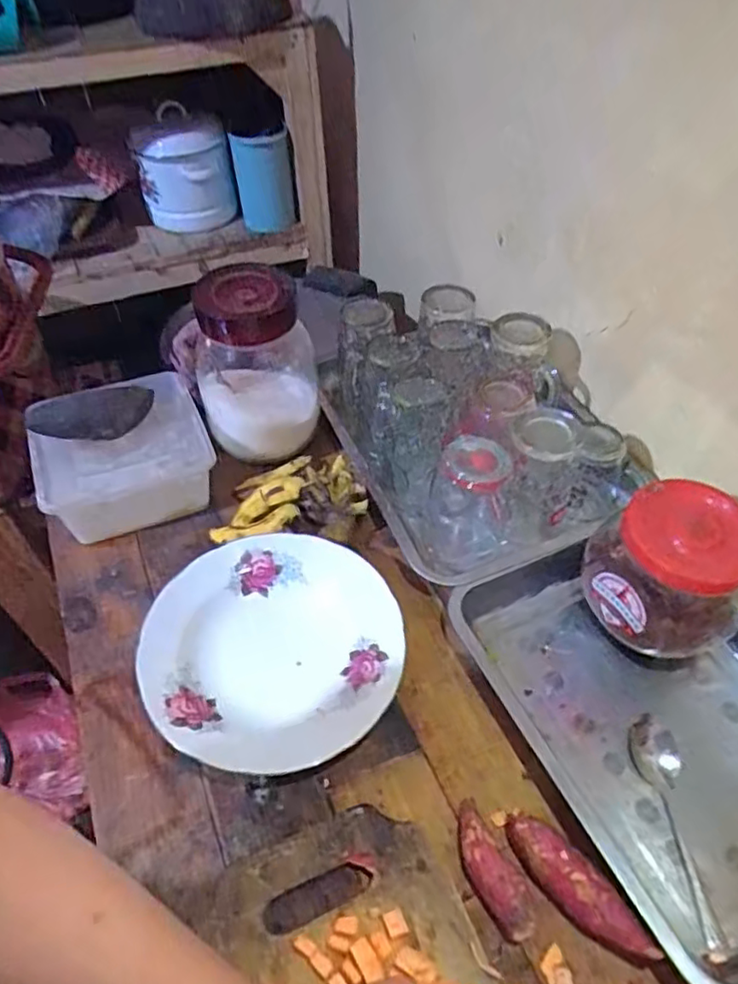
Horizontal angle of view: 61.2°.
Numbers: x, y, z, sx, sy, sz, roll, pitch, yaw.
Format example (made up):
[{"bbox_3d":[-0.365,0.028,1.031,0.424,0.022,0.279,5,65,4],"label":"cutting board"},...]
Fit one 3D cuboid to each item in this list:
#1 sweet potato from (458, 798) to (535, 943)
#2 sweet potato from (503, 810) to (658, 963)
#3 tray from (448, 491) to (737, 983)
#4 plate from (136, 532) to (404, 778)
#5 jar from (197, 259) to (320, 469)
[{"bbox_3d":[0.085,0.269,0.450,0.032,0.027,0.092,-17,51,-15],"label":"sweet potato"},{"bbox_3d":[0.144,0.275,0.437,0.111,0.039,0.037,37,59,27],"label":"sweet potato"},{"bbox_3d":[0.254,0.176,0.519,0.246,0.046,0.344,-19,52,-17],"label":"tray"},{"bbox_3d":[-0.082,0.137,0.554,0.212,0.039,0.219,1,49,-1],"label":"plate"},{"bbox_3d":[-0.123,-0.137,0.677,0.122,0.171,0.108,-8,50,-6],"label":"jar"}]

